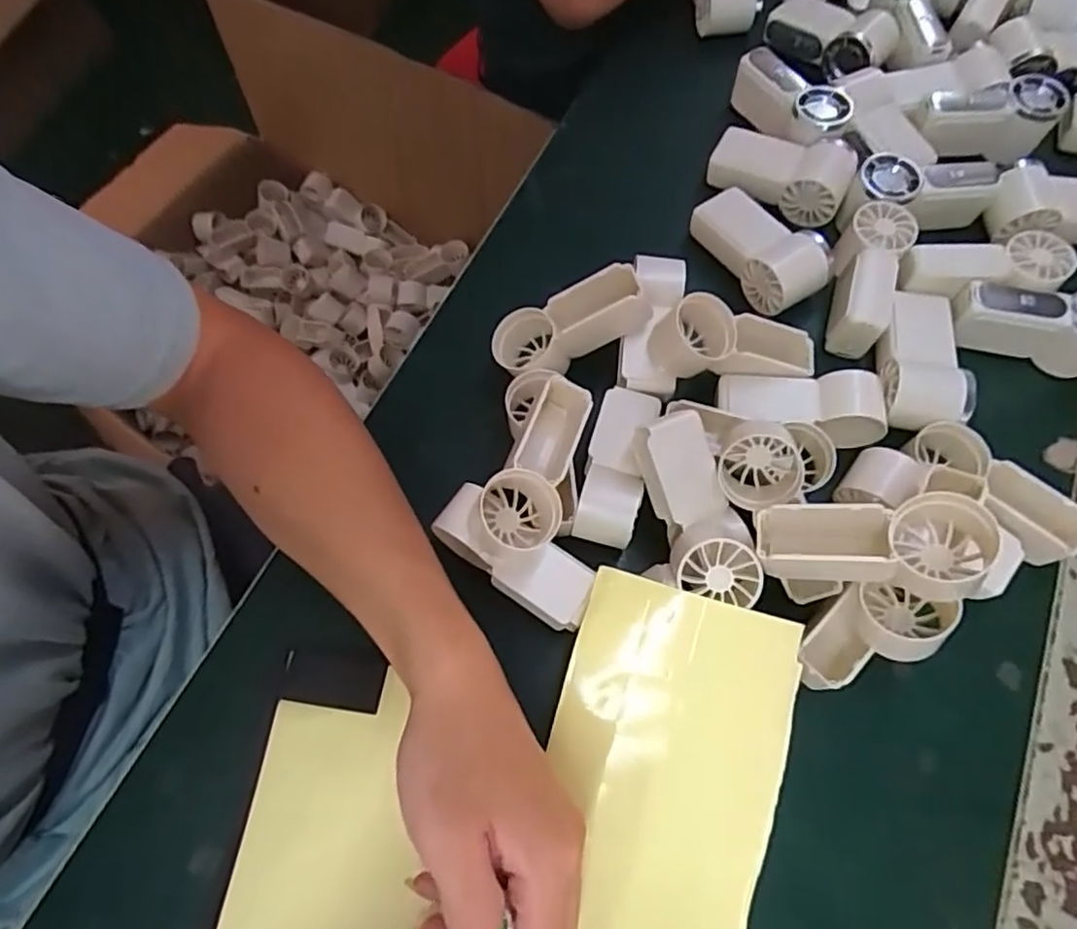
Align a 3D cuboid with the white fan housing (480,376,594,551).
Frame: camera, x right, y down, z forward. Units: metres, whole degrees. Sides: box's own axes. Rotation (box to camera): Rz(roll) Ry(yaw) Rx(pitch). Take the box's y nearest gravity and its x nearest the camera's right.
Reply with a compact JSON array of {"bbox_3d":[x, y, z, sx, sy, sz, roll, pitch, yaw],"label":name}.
[{"bbox_3d":[-0.002,0.000,0.335,0.041,0.034,0.086,14,68,7],"label":"white fan housing"}]

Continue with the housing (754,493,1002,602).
[{"bbox_3d":[0.153,0.036,0.295,0.098,0.037,0.037,1,66,16],"label":"housing"}]

